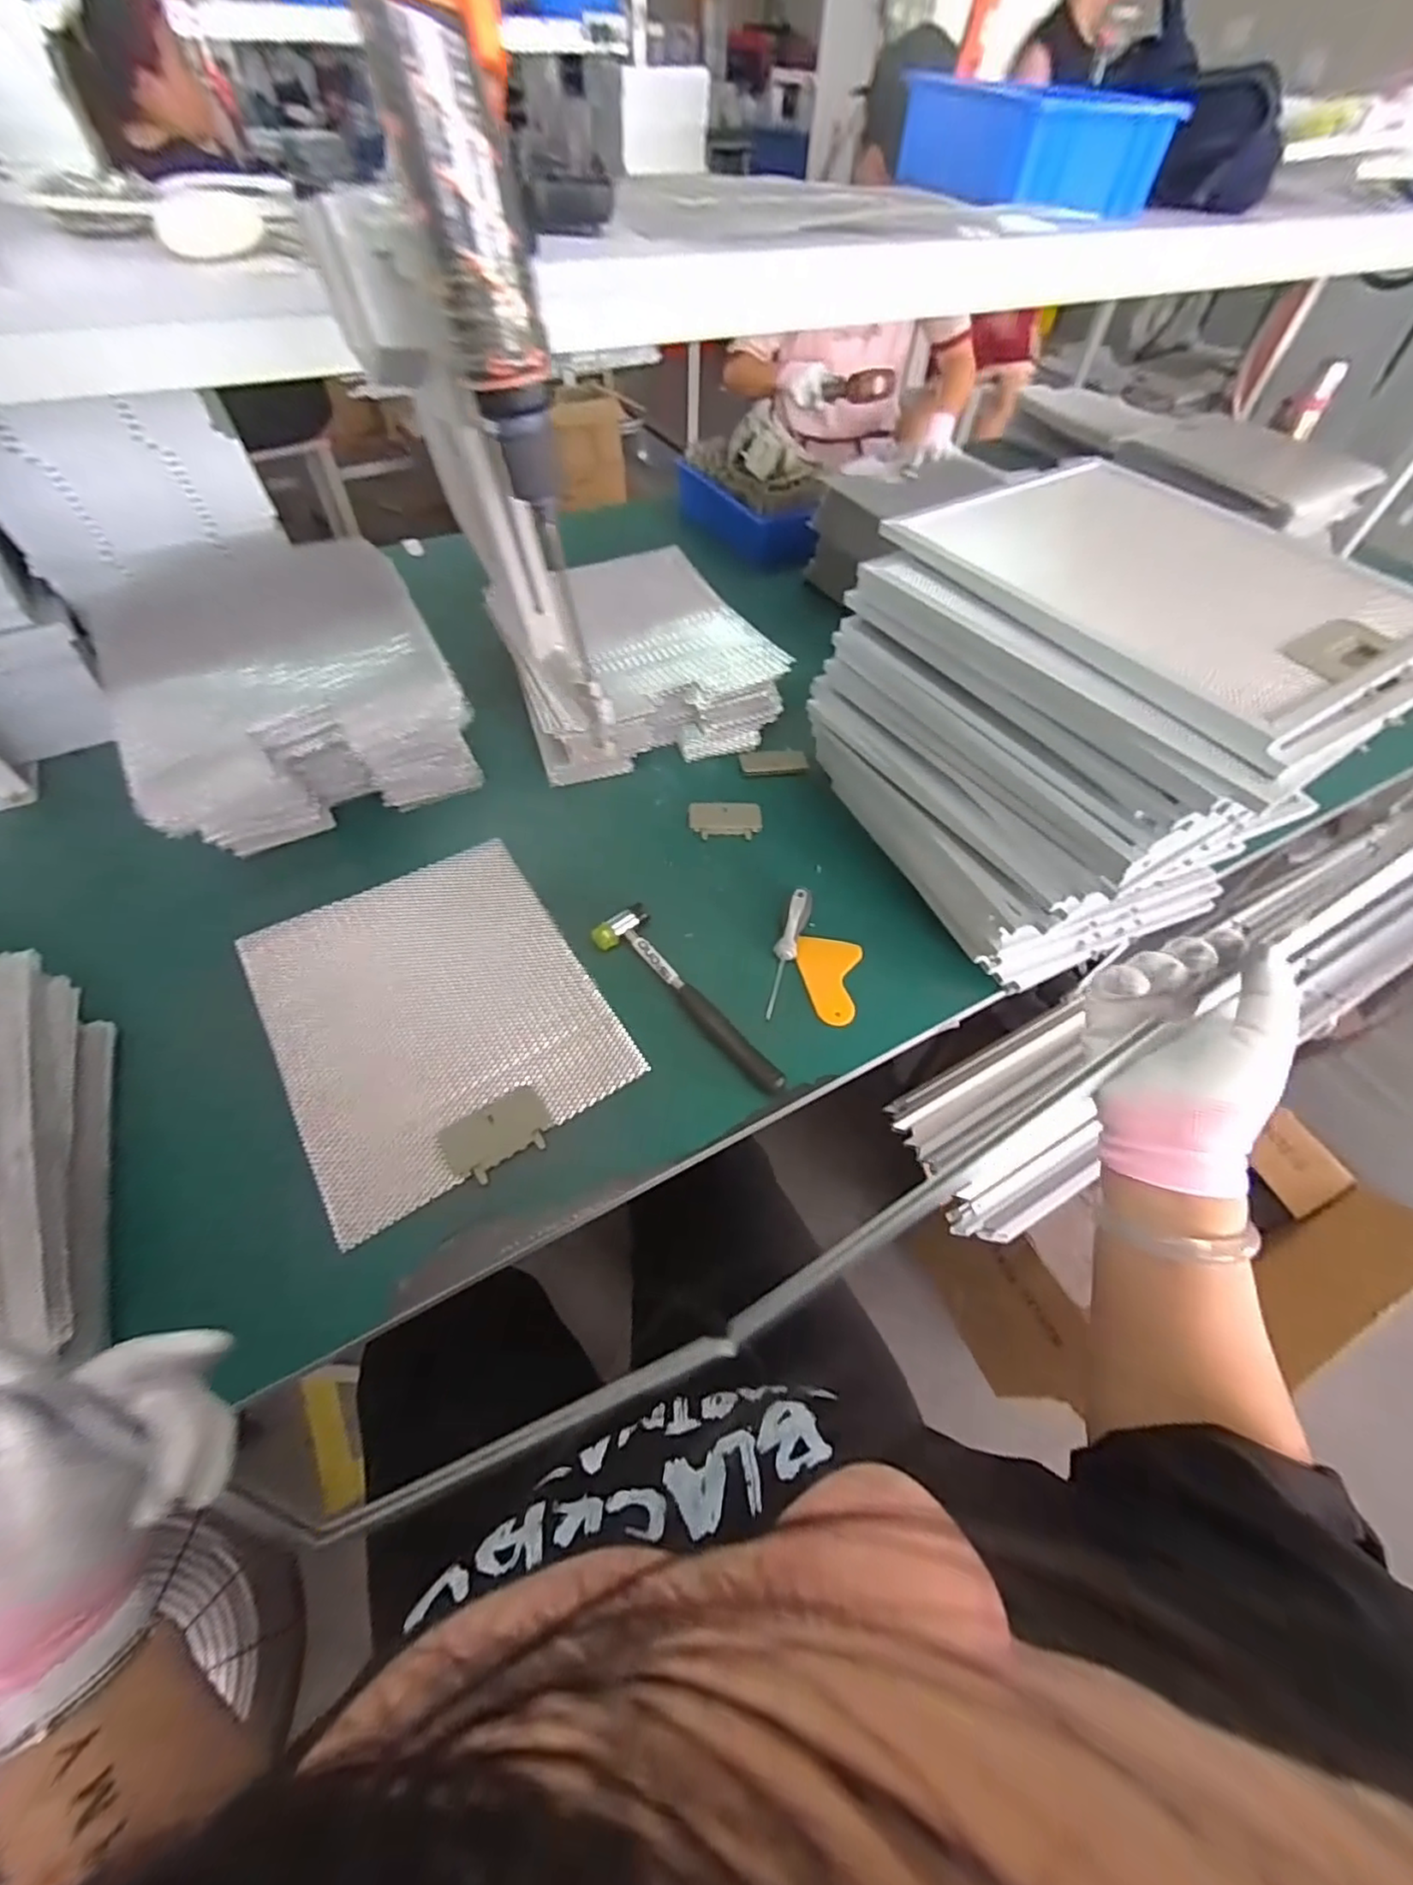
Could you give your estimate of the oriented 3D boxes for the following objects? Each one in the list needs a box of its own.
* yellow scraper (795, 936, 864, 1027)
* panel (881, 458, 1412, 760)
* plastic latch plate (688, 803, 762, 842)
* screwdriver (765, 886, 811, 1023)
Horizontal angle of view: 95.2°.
[{"bbox_3d":[0.123,0.037,0.658,0.065,0.008,0.097,9,55,4],"label":"yellow scraper"},{"bbox_3d":[0.366,-0.293,0.507,0.291,0.023,0.334,-28,60,-20],"label":"panel"},{"bbox_3d":[0.023,-0.150,0.781,0.088,0.004,0.056,1,55,-2],"label":"plastic latch plate"},{"bbox_3d":[0.082,0.009,0.661,0.026,0.031,0.149,15,56,8],"label":"screwdriver"}]

